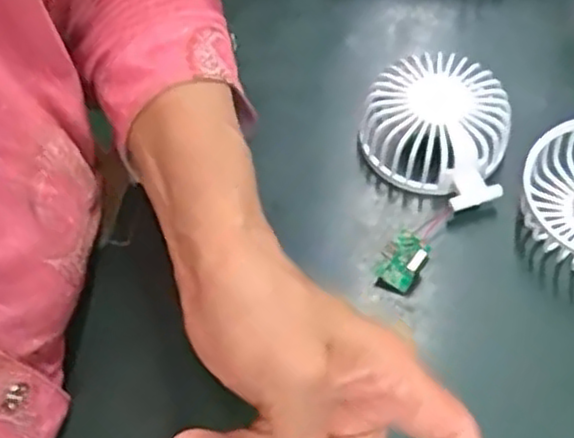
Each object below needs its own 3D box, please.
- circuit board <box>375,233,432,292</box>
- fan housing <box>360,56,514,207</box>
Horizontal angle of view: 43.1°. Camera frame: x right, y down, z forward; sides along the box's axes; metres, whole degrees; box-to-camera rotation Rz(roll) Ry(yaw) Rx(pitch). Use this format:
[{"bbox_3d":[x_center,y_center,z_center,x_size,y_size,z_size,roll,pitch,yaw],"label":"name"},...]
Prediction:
[{"bbox_3d":[0.062,0.023,0.396,0.024,0.006,0.029,38,95,39],"label":"circuit board"},{"bbox_3d":[0.092,-0.056,0.427,0.090,0.038,0.083,29,65,18],"label":"fan housing"}]

